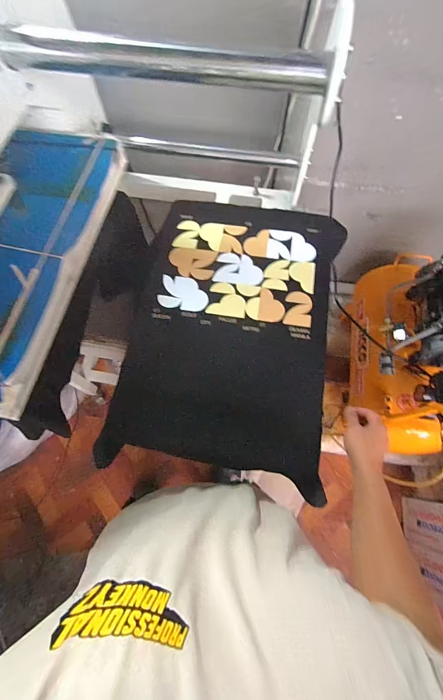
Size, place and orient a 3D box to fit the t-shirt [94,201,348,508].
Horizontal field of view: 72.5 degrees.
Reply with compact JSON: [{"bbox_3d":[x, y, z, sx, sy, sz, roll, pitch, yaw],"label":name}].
[{"bbox_3d":[0.025,-0.051,0.652,0.401,0.096,0.586,9,69,5],"label":"t-shirt"}]

